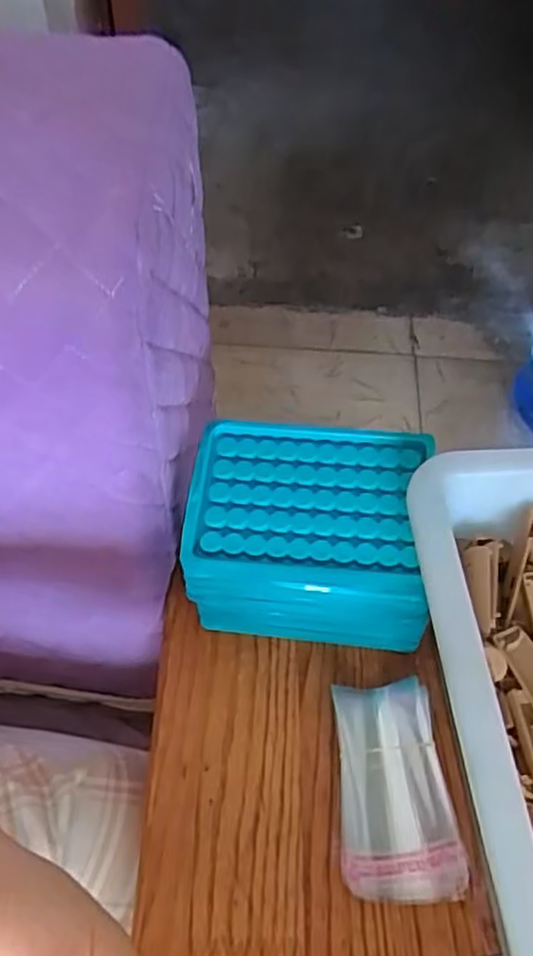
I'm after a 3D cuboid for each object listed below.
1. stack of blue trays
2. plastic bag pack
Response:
[{"bbox_3d":[0.024,0.037,0.430,0.134,0.091,0.095,4,53,2],"label":"stack of blue trays"},{"bbox_3d":[0.066,0.163,0.387,0.058,0.015,0.107,-2,53,-3],"label":"plastic bag pack"}]

